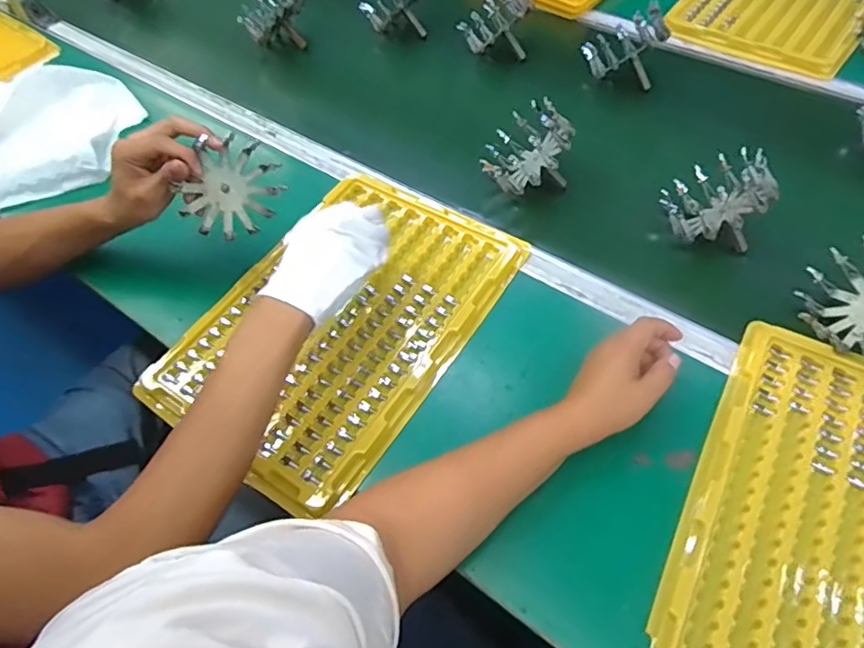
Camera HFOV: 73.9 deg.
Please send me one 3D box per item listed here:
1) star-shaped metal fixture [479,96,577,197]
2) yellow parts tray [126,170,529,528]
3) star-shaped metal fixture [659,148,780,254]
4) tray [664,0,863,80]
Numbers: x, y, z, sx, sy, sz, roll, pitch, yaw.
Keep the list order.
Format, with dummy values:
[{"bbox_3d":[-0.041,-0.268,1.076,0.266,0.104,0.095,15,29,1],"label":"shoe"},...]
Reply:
[{"bbox_3d":[0.118,-0.211,0.683,0.092,0.084,0.095,30,62,22],"label":"star-shaped metal fixture"},{"bbox_3d":[-0.096,-0.008,0.617,0.253,0.024,0.369,28,62,21],"label":"yellow parts tray"},{"bbox_3d":[0.308,-0.136,0.635,0.090,0.097,0.110,-16,56,-7],"label":"star-shaped metal fixture"},{"bbox_3d":[0.566,-0.528,0.916,0.260,0.019,0.396,32,64,23],"label":"tray"}]

